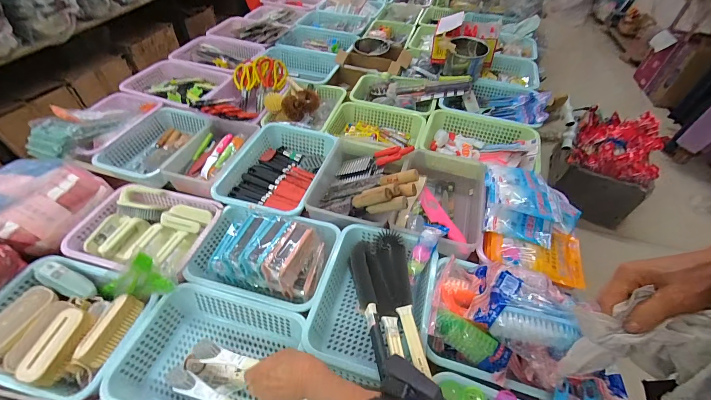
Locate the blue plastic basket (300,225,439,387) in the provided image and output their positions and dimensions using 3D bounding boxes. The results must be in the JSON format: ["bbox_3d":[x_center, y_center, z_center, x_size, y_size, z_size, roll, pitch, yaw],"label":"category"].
[{"bbox_3d":[0.038,0.202,0.667,0.224,0.101,0.315,11,49,8],"label":"blue plastic basket"}]

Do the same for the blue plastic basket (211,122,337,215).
[{"bbox_3d":[-0.231,-0.089,0.929,0.281,0.092,0.352,13,49,10],"label":"blue plastic basket"}]

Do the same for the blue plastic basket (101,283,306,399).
[{"bbox_3d":[-0.259,0.297,0.594,0.312,0.083,0.228,12,49,9],"label":"blue plastic basket"}]

